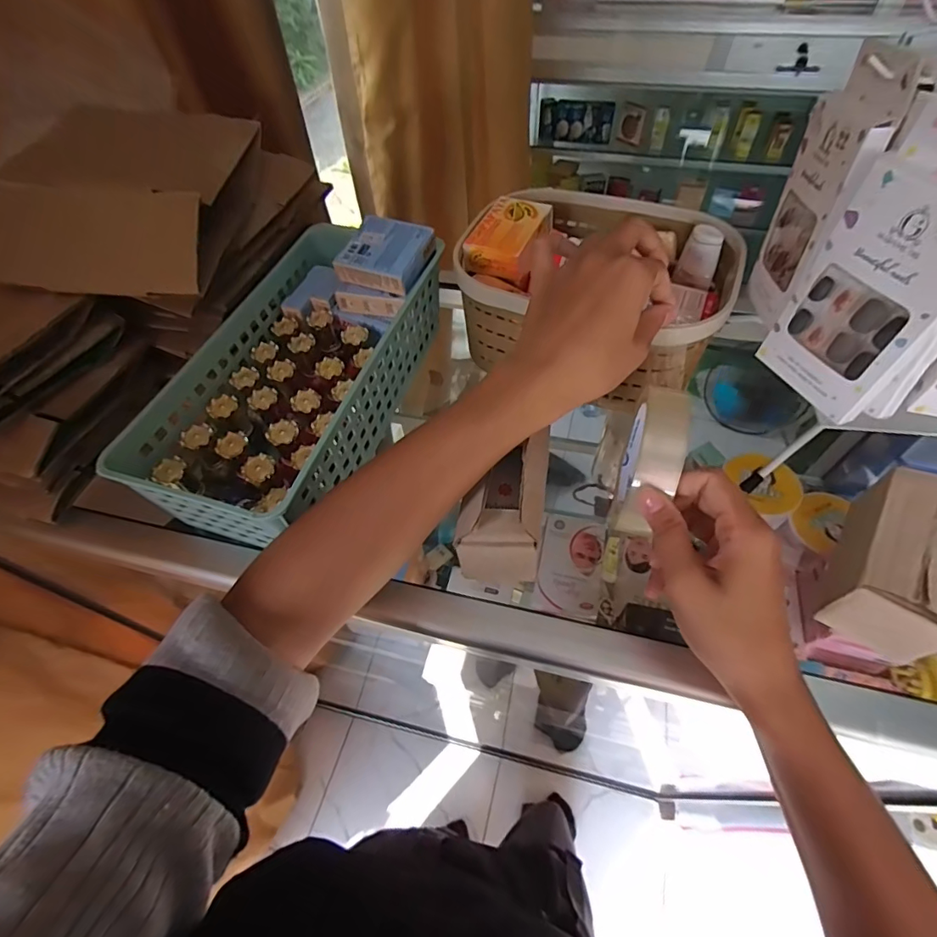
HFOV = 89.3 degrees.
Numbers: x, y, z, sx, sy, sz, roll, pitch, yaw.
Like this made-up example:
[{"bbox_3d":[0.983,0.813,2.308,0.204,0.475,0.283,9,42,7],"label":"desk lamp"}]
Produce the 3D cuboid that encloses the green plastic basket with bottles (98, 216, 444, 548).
[{"bbox_3d":[-0.129,-0.084,0.374,0.133,0.086,0.273,14,57,13],"label":"green plastic basket with bottles"}]

